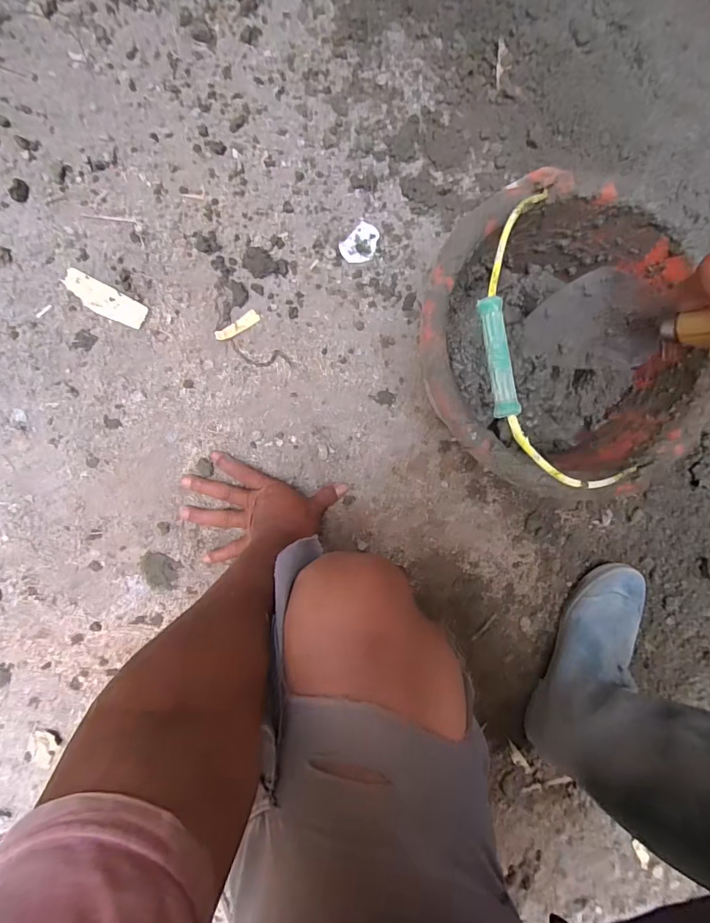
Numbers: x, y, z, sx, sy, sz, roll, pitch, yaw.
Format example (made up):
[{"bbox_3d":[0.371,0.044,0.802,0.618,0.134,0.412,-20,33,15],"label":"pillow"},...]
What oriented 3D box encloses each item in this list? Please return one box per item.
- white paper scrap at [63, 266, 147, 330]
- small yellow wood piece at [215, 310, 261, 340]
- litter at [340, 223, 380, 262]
[{"bbox_3d":[-0.291,-0.187,0.546,0.097,0.005,0.034,27,89,-7],"label":"white paper scrap"},{"bbox_3d":[-0.142,-0.163,0.567,0.057,0.005,0.016,-35,96,-4],"label":"small yellow wood piece"},{"bbox_3d":[0.008,-0.268,0.582,0.039,0.004,0.054,43,87,-6],"label":"litter"}]

